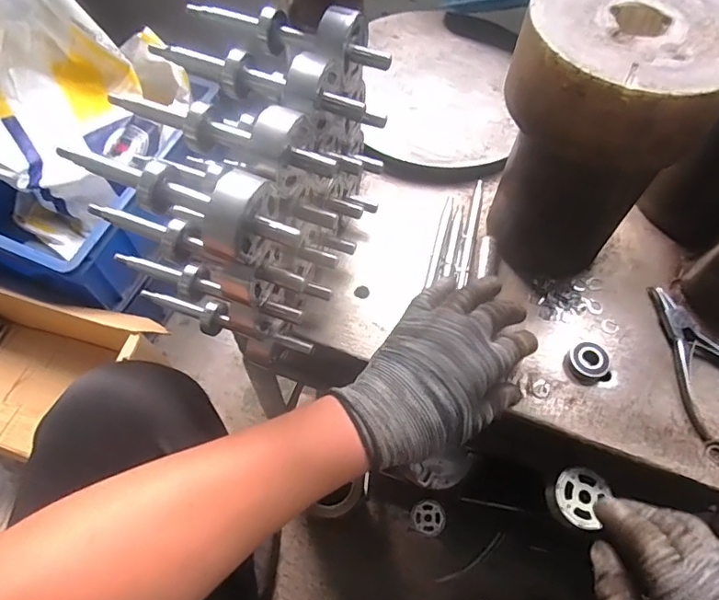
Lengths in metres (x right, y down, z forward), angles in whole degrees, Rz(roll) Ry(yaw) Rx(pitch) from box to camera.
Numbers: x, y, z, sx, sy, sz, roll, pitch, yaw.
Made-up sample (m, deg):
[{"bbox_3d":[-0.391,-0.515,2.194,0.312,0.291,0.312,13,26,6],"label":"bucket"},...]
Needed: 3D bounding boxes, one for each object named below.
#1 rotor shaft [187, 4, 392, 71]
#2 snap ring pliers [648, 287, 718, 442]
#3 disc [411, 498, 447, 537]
[{"bbox_3d":[-0.053,-0.198,0.375,0.156,0.033,0.041,26,64,13],"label":"rotor shaft"},{"bbox_3d":[0.293,0.048,0.458,0.070,0.014,0.133,-17,62,-10],"label":"snap ring pliers"},{"bbox_3d":[0.107,0.335,0.806,0.053,0.013,0.049,0,61,-1],"label":"disc"}]

